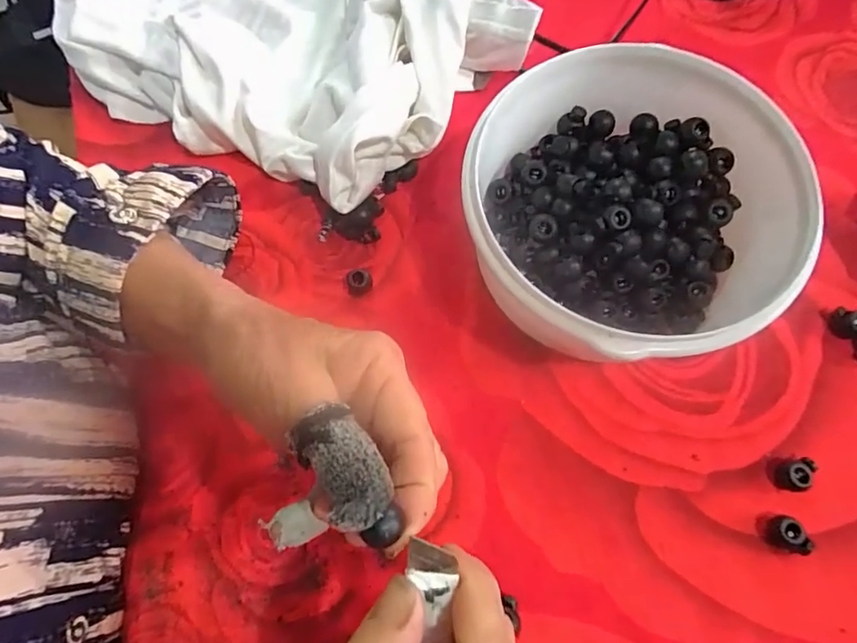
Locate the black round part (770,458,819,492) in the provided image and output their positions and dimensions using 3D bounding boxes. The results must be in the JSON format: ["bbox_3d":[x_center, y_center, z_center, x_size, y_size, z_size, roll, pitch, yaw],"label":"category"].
[{"bbox_3d":[0.190,0.079,0.265,0.019,0.011,0.015,-15,73,-4],"label":"black round part"}]

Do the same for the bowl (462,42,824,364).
[{"bbox_3d":[0.101,-0.055,0.275,0.162,0.073,0.156,0,72,1],"label":"bowl"}]

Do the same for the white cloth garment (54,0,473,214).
[{"bbox_3d":[-0.100,-0.219,0.344,0.271,0.054,0.237,23,74,8],"label":"white cloth garment"}]

